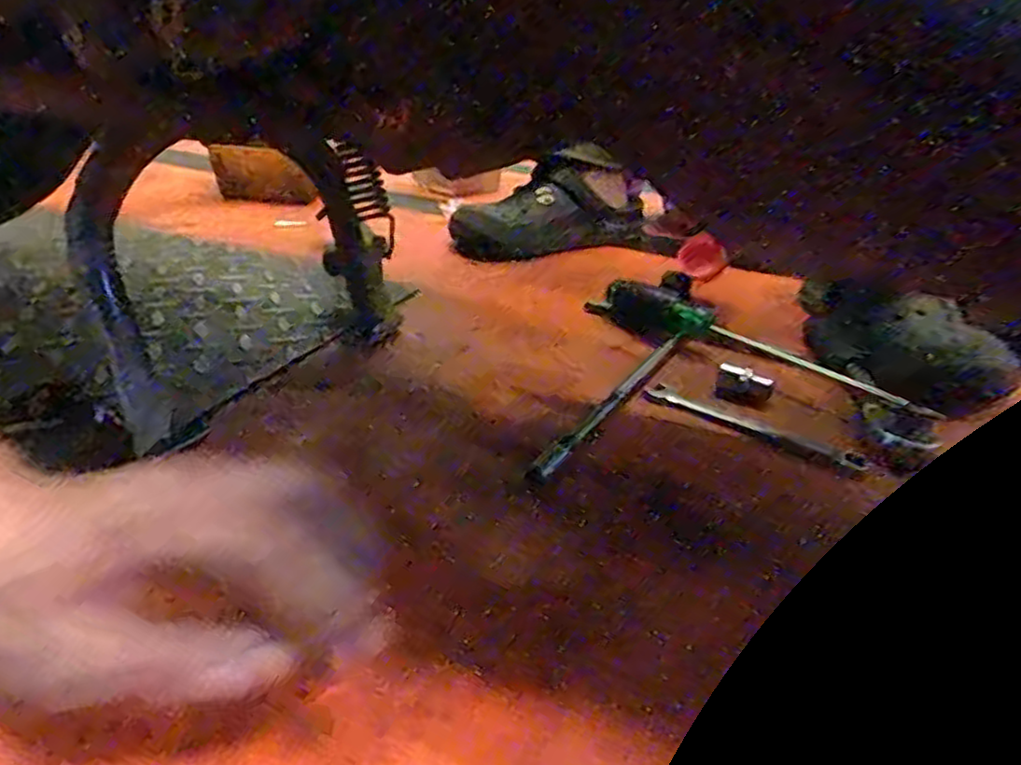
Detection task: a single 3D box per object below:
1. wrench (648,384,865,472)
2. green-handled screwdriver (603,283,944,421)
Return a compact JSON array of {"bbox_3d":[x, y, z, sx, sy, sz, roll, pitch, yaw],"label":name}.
[{"bbox_3d":[0.167,0.029,0.504,0.147,0.007,0.017,22,30,29],"label":"wrench"},{"bbox_3d":[0.189,-0.025,0.587,0.028,0.033,0.291,-18,35,-39],"label":"green-handled screwdriver"}]

